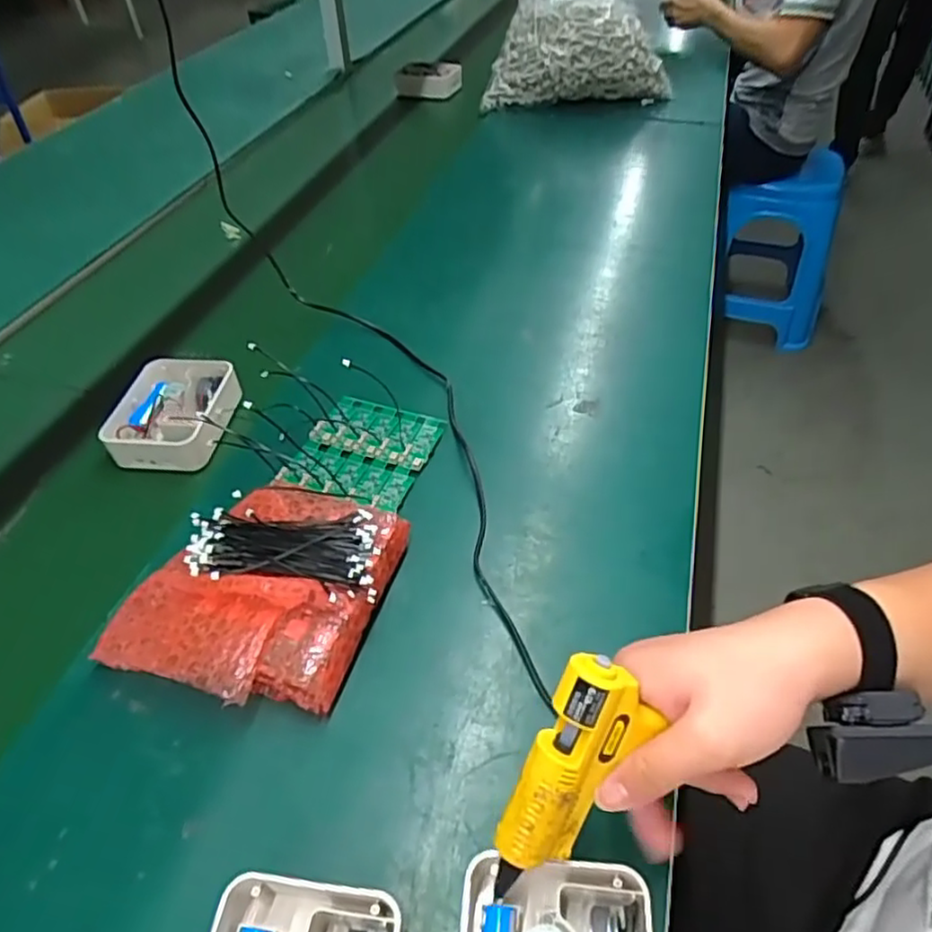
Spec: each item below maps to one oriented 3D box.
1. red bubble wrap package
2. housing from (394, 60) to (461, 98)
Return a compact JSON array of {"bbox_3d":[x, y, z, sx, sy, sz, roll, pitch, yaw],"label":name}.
[{"bbox_3d":[-0.158,0.089,0.511,0.184,0.060,0.183,12,48,14],"label":"red bubble wrap package"},{"bbox_3d":[-0.077,-0.805,1.370,0.141,0.069,0.042,-7,47,-8],"label":"housing"}]

